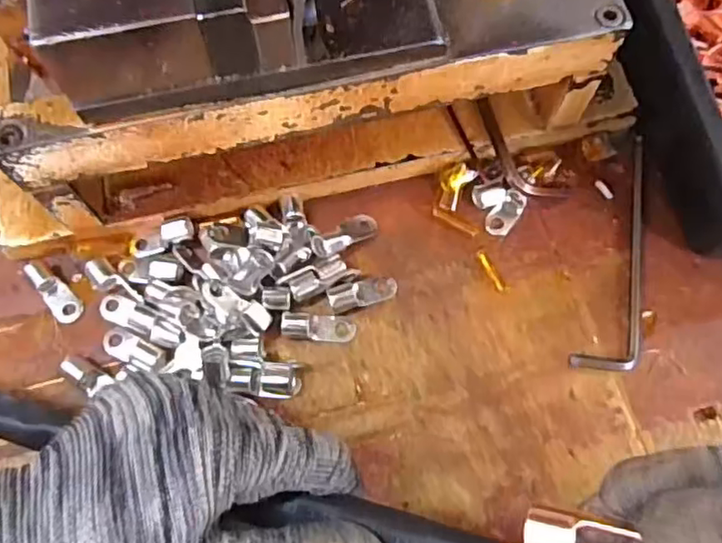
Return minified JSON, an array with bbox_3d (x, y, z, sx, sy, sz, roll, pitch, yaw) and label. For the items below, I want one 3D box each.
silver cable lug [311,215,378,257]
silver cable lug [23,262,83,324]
[{"bbox_3d":[-0.007,-0.017,0.293,0.031,0.011,0.013,-28,73,-26],"label":"silver cable lug"},{"bbox_3d":[-0.139,0.009,0.284,0.012,0.006,0.032,-39,105,-12],"label":"silver cable lug"}]

